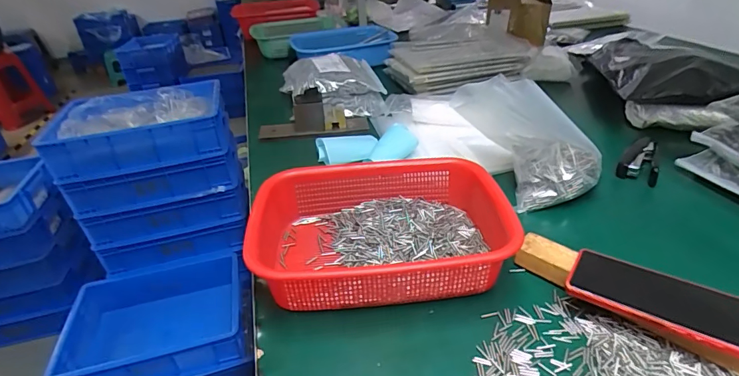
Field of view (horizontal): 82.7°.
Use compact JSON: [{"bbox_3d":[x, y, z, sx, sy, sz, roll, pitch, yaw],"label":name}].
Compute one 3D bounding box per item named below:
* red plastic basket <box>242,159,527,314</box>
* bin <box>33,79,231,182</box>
[{"bbox_3d":[0.014,0.049,0.502,0.296,0.072,0.209,-6,33,-2],"label":"red plastic basket"},{"bbox_3d":[-0.594,-0.166,1.117,0.398,0.119,0.296,-12,33,-9],"label":"bin"}]

